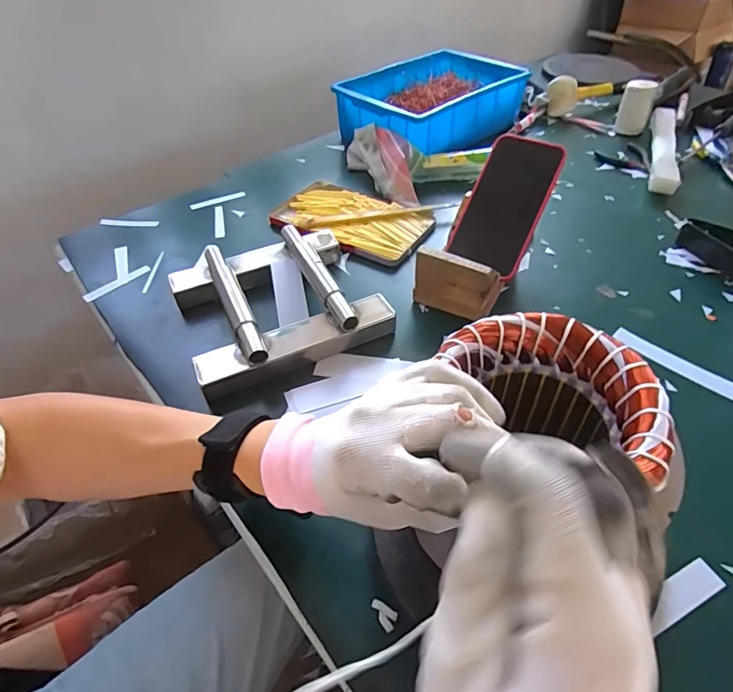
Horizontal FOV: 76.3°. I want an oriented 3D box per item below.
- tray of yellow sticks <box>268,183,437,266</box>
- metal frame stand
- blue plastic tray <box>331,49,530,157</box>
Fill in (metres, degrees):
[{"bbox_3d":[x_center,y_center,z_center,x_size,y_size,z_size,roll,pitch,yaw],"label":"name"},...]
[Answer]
[{"bbox_3d":[-0.023,-0.169,0.623,0.200,0.019,0.136,23,52,21],"label":"tray of yellow sticks"},{"bbox_3d":[-0.095,-0.051,0.496,0.193,0.042,0.186,-20,50,-16],"label":"metal frame stand"},{"bbox_3d":[0.113,-0.419,0.806,0.217,0.081,0.309,33,56,28],"label":"blue plastic tray"}]

